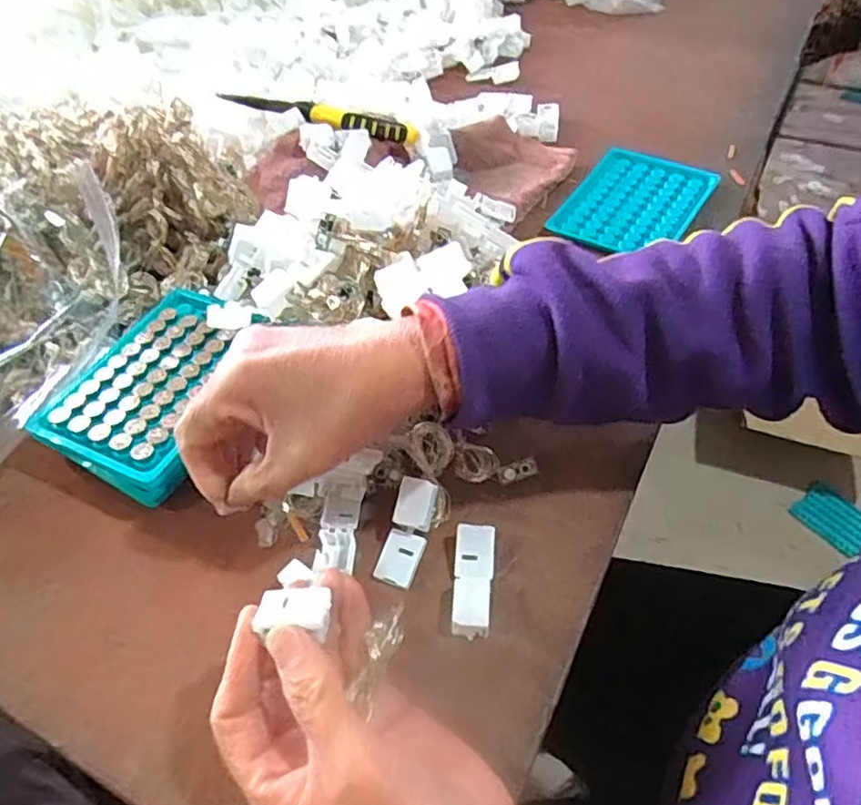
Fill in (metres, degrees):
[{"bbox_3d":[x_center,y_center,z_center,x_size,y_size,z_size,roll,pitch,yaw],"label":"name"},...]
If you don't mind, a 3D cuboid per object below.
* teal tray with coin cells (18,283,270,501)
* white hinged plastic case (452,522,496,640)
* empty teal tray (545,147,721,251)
[{"bbox_3d":[-0.159,-0.008,0.396,0.109,0.031,0.133,23,55,21],"label":"teal tray with coin cells"},{"bbox_3d":[0.021,0.087,0.322,0.019,0.015,0.054,2,51,6],"label":"white hinged plastic case"},{"bbox_3d":[0.164,-0.163,0.525,0.093,0.009,0.124,27,57,23],"label":"empty teal tray"}]

